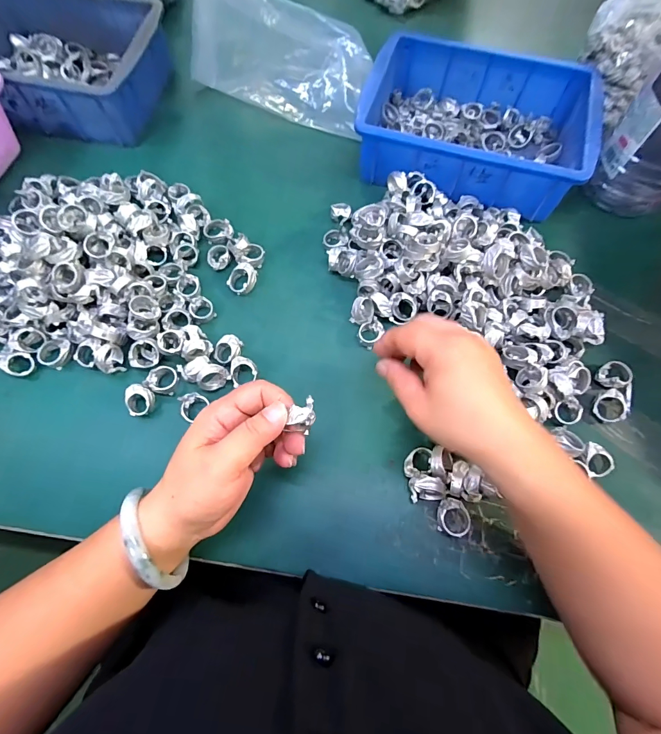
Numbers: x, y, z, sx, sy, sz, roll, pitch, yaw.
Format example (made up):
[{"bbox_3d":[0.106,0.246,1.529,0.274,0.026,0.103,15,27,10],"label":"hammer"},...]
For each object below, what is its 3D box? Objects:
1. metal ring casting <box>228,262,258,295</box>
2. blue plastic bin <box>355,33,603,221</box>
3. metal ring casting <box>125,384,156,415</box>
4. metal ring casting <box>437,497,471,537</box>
[{"bbox_3d":[-0.092,-0.091,0.390,0.028,0.014,0.032,7,71,2],"label":"metal ring casting"},{"bbox_3d":[0.162,-0.279,0.432,0.243,0.066,0.174,18,72,6],"label":"blue plastic bin"},{"bbox_3d":[-0.171,0.031,0.337,0.024,0.018,0.026,0,71,0],"label":"metal ring casting"},{"bbox_3d":[0.101,0.123,0.306,0.026,0.011,0.028,0,71,0],"label":"metal ring casting"}]

